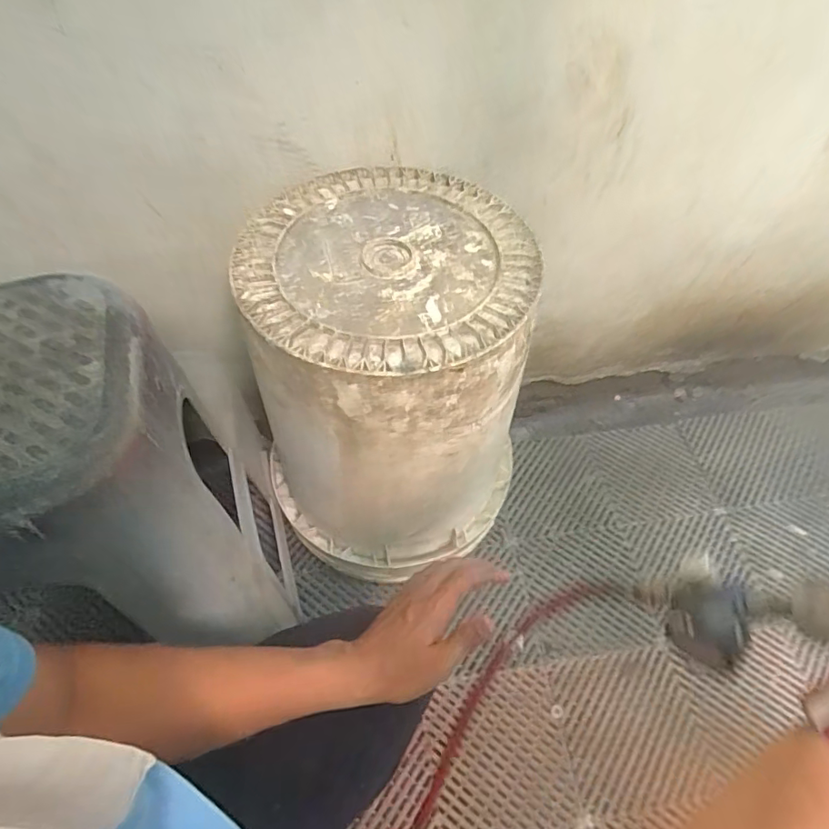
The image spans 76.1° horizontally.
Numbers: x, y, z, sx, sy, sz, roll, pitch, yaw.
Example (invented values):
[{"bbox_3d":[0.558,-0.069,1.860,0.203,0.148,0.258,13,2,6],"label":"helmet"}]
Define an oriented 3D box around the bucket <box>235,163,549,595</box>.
[{"bbox_3d":[-0.025,-0.018,0.736,0.352,0.461,0.360,17,59,8],"label":"bucket"}]

